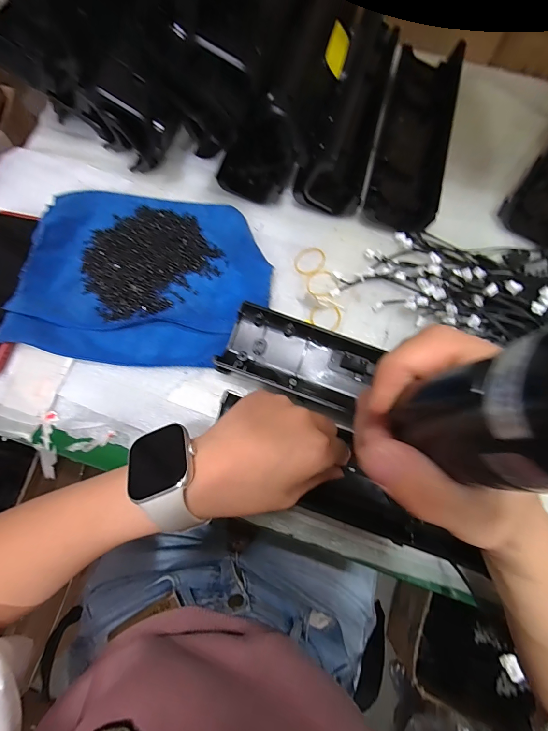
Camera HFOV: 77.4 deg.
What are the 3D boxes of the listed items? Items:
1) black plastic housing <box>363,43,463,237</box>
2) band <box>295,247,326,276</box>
[{"bbox_3d":[0.152,-0.254,0.372,0.067,0.034,0.237,14,75,3],"label":"black plastic housing"},{"bbox_3d":[0.037,-0.106,0.345,0.028,0.004,0.034,38,78,9],"label":"band"}]

